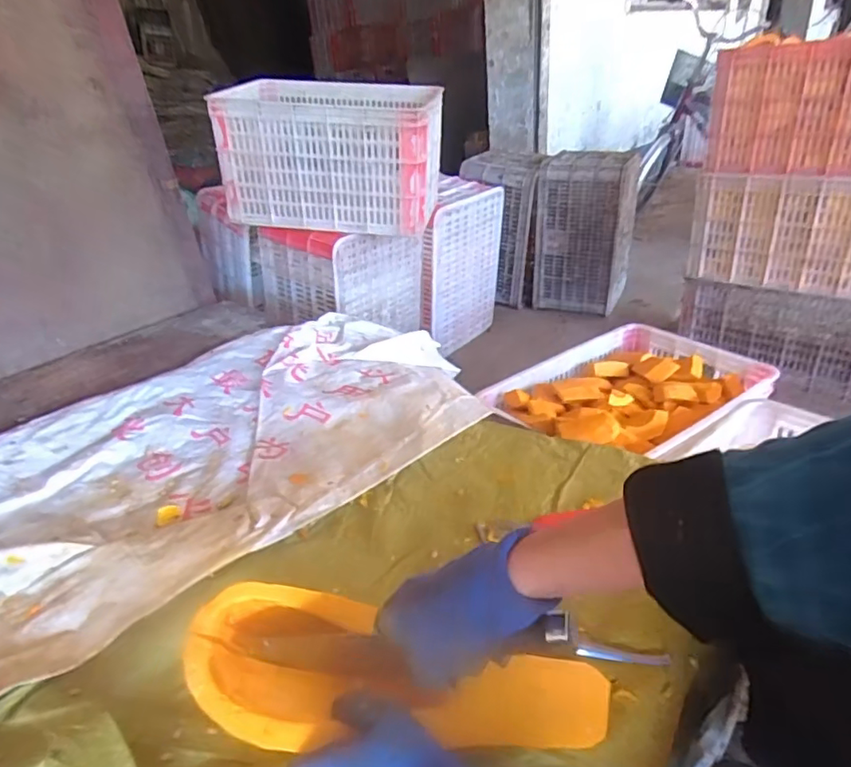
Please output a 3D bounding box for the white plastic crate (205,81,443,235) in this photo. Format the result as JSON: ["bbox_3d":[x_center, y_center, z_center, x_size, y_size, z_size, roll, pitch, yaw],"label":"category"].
[{"bbox_3d":[-0.228,-0.599,1.495,0.531,0.325,0.357,1,29,12],"label":"white plastic crate"}]

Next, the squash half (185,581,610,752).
[{"bbox_3d":[-0.025,0.266,0.492,0.364,0.077,0.144,6,66,7],"label":"squash half"}]

